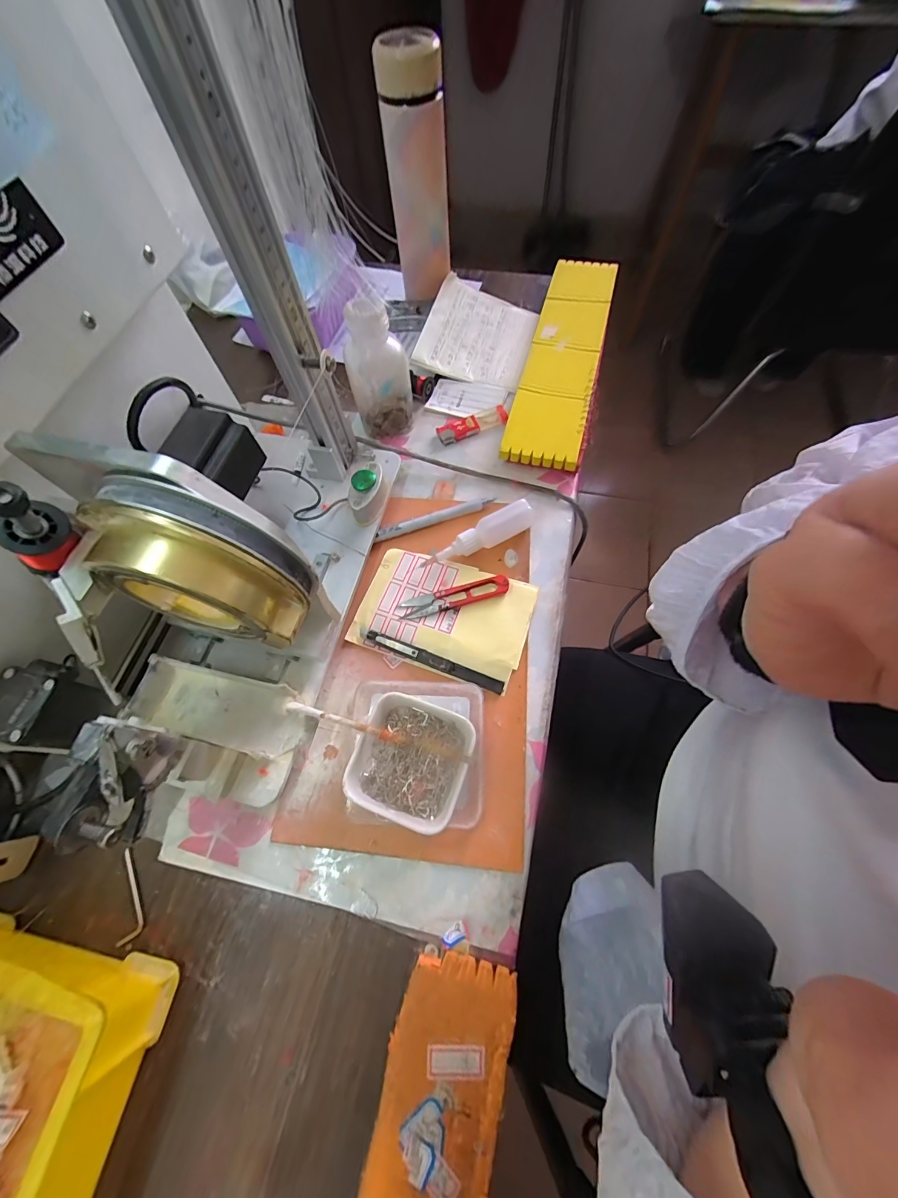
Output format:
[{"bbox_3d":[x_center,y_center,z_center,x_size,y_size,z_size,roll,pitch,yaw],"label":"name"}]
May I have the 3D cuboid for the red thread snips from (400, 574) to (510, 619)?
[{"bbox_3d":[0.006,-0.001,0.376,0.100,0.008,0.022,-13,66,-3],"label":"red thread snips"}]

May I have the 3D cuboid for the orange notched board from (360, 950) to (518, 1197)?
[{"bbox_3d":[-0.011,0.322,0.232,0.068,0.019,0.189,12,67,8],"label":"orange notched board"}]

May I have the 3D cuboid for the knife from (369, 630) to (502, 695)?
[{"bbox_3d":[-0.013,0.053,0.354,0.126,0.008,0.012,20,69,11],"label":"knife"}]

